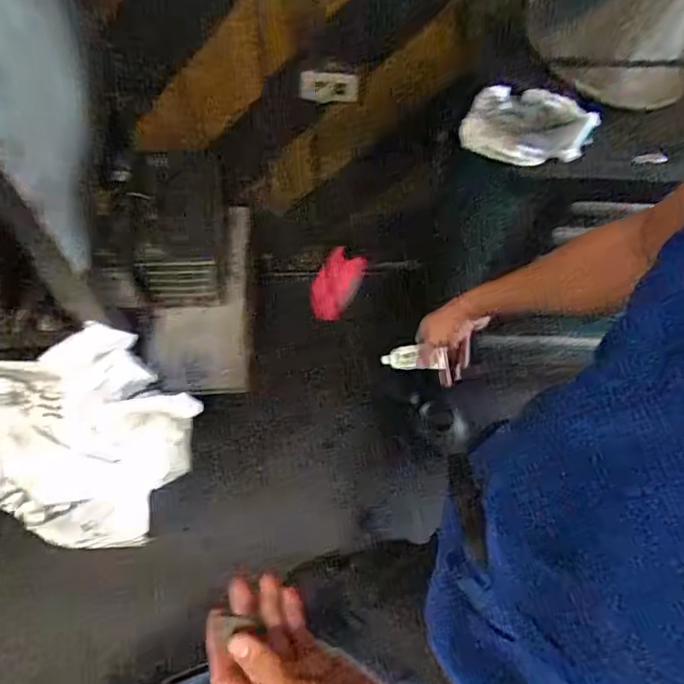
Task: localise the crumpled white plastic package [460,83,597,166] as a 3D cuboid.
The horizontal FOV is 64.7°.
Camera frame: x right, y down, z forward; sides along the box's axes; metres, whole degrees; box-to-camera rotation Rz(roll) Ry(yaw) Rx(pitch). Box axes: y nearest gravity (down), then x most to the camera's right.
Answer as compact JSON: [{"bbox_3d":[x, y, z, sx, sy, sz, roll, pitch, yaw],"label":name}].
[{"bbox_3d":[0.280,-0.330,0.810,0.188,0.033,0.159,9,64,0],"label":"crumpled white plastic package"}]

